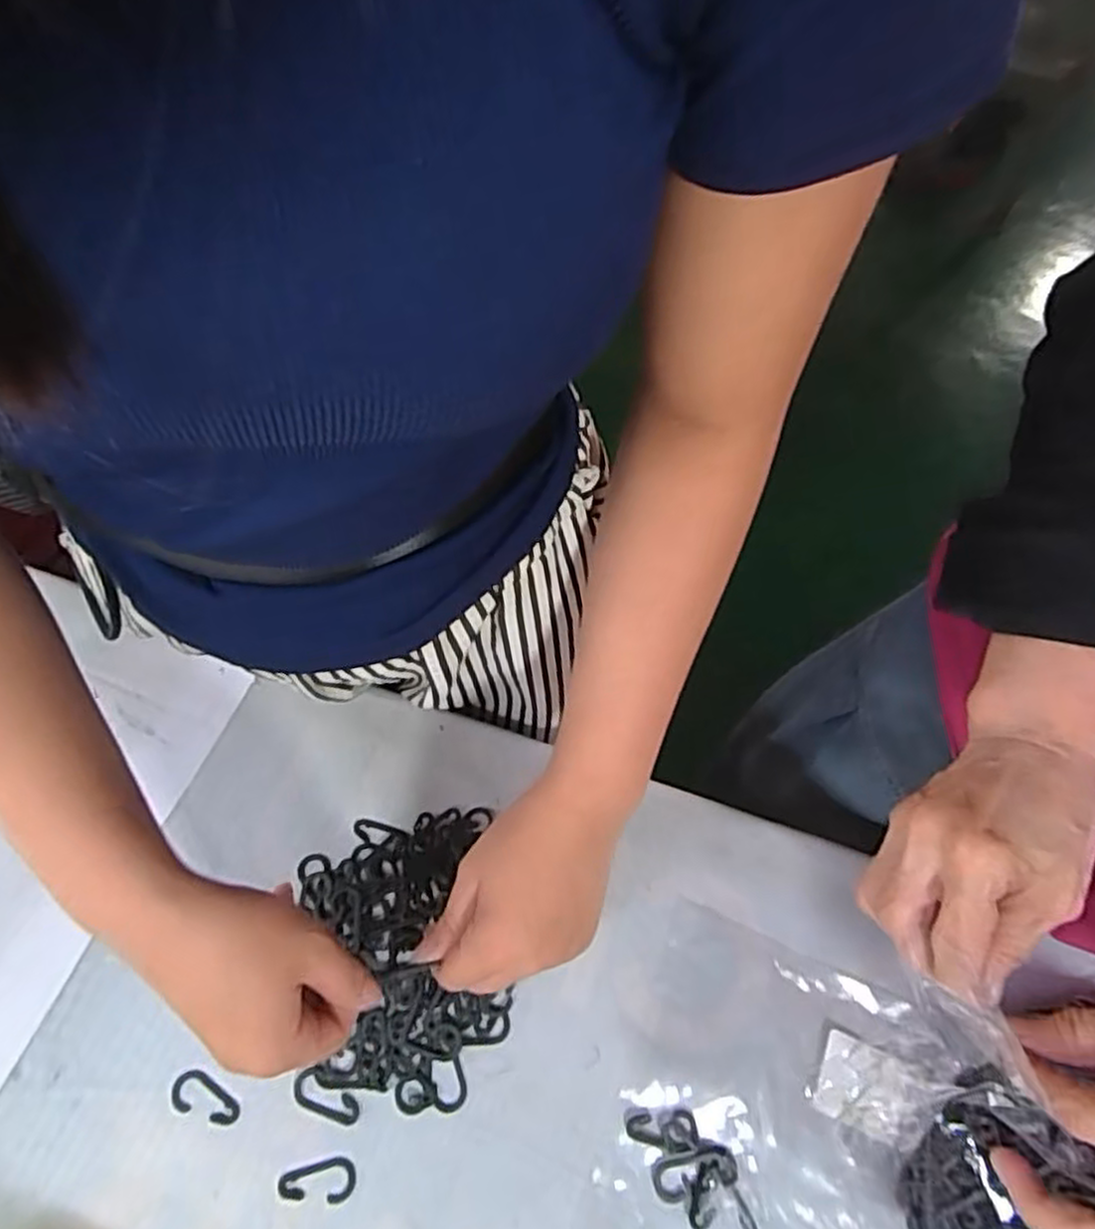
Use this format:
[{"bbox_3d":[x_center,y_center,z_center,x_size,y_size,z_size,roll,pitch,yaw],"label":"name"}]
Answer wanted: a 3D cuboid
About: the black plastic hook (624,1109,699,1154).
[{"bbox_3d":[0.058,0.262,0.380,0.036,0.004,0.017,4,63,0],"label":"black plastic hook"}]

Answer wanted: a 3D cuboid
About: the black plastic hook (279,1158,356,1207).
[{"bbox_3d":[-0.113,0.279,0.366,0.036,0.004,0.019,-11,64,-8],"label":"black plastic hook"}]

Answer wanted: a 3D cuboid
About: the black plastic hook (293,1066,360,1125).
[{"bbox_3d":[-0.113,0.246,0.381,0.037,0.004,0.015,30,66,13],"label":"black plastic hook"}]

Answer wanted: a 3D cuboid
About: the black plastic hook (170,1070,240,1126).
[{"bbox_3d":[-0.174,0.246,0.382,0.036,0.004,0.018,15,63,5],"label":"black plastic hook"}]

